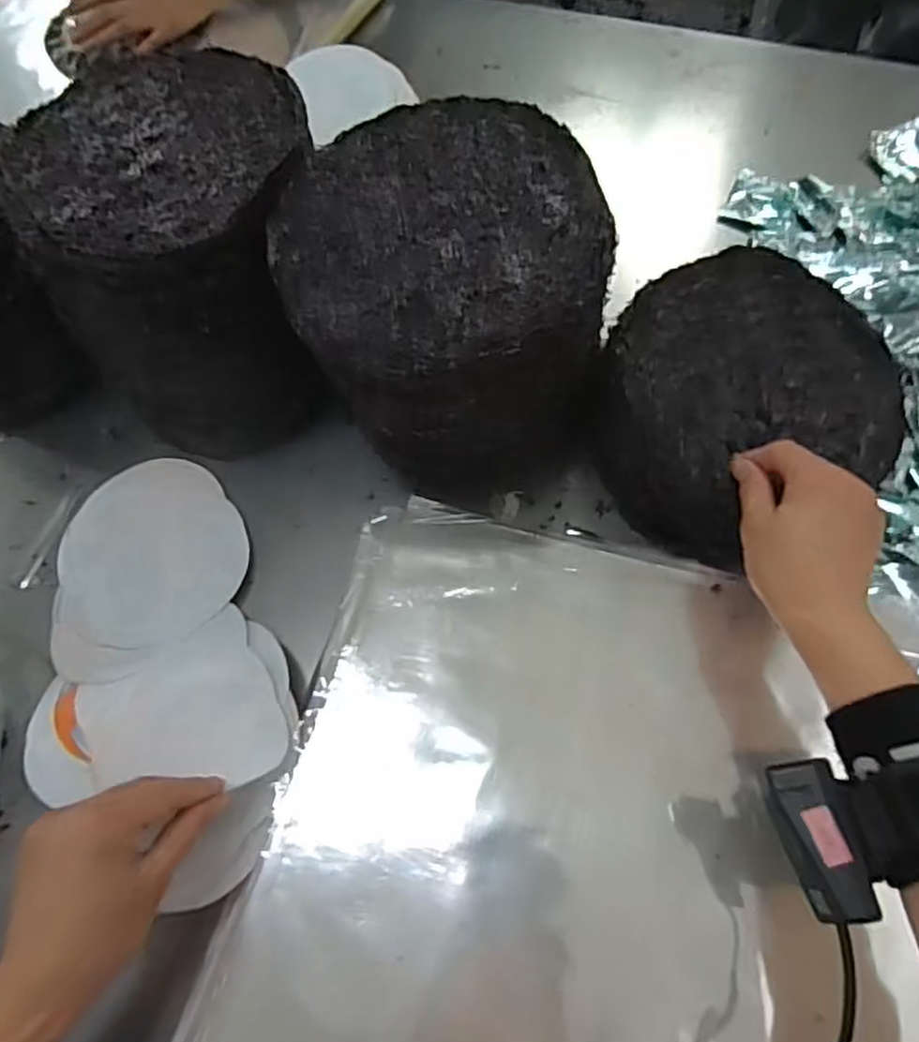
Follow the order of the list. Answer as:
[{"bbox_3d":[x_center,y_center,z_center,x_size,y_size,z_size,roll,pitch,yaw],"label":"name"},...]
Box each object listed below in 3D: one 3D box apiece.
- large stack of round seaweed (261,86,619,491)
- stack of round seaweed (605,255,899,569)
[{"bbox_3d":[-0.008,-0.139,0.506,0.194,0.212,0.197,-14,65,-3],"label":"large stack of round seaweed"},{"bbox_3d":[0.212,-0.081,0.516,0.209,0.115,0.188,-26,66,-9],"label":"stack of round seaweed"}]

